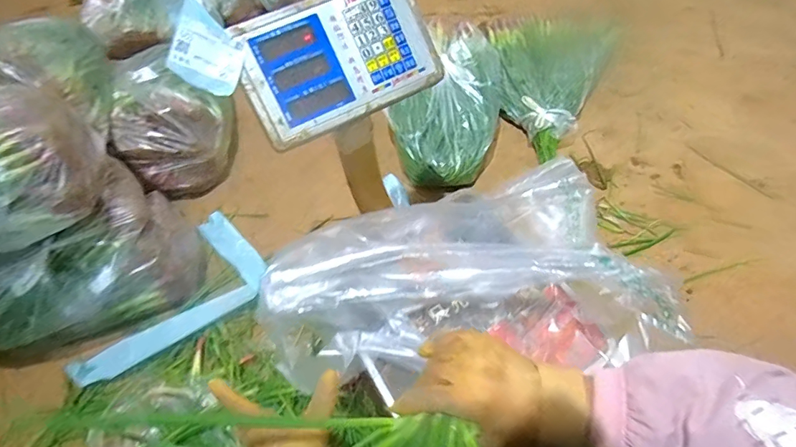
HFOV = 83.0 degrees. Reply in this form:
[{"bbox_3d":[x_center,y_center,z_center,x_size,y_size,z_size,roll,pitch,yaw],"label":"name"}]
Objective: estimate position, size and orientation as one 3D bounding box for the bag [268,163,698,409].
[{"bbox_3d":[0.070,0.052,0.556,0.412,0.205,0.279,-12,55,-1],"label":"bag"}]

